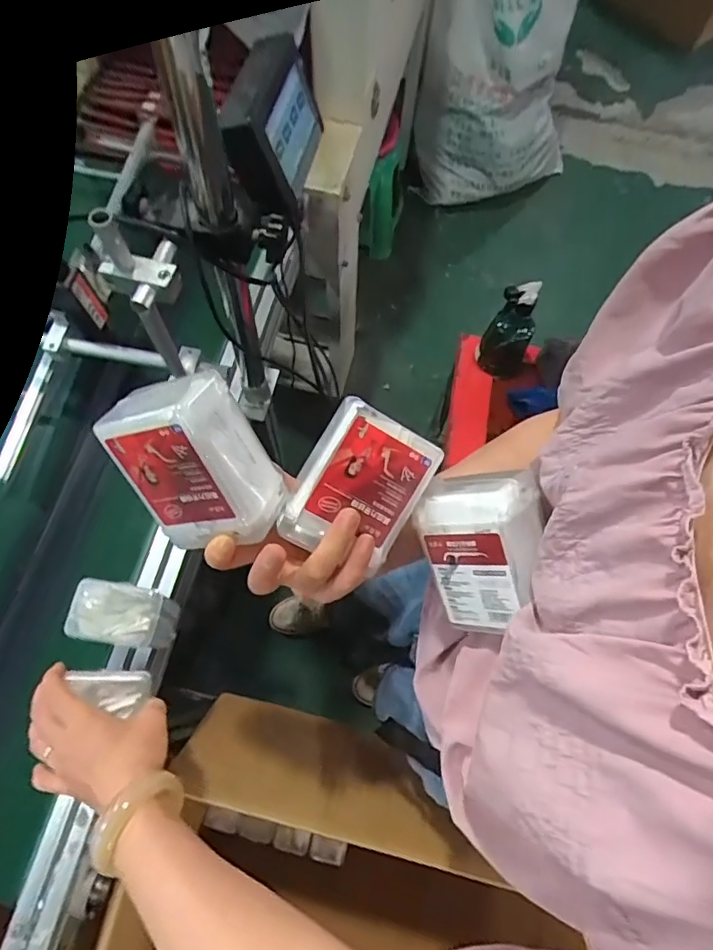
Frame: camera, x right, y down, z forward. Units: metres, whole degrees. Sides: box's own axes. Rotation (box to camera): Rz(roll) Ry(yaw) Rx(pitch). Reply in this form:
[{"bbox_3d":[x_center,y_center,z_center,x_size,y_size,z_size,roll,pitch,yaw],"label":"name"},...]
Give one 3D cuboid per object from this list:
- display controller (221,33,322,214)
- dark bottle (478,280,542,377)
[{"bbox_3d":[-0.080,-0.324,0.492,0.048,0.107,0.147,4,75,25],"label":"display controller"},{"bbox_3d":[0.245,-0.223,0.841,0.083,0.196,0.052,26,70,8],"label":"dark bottle"}]

